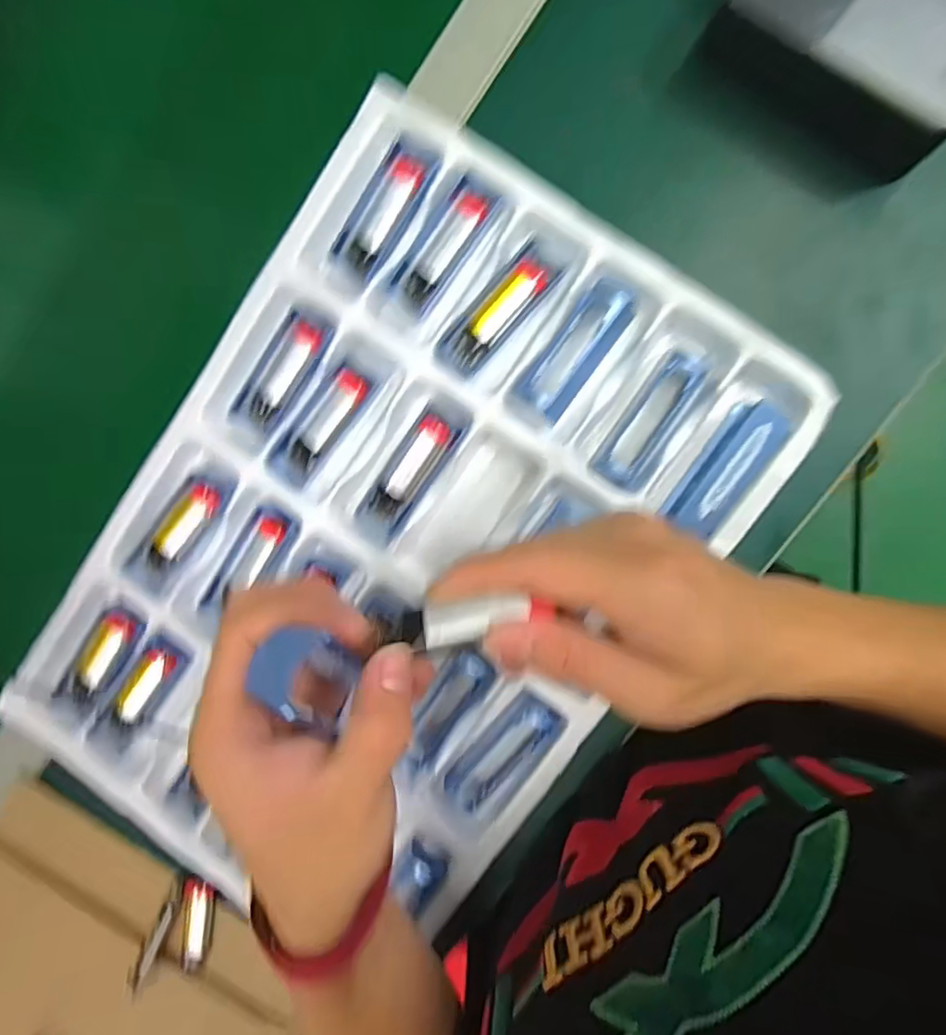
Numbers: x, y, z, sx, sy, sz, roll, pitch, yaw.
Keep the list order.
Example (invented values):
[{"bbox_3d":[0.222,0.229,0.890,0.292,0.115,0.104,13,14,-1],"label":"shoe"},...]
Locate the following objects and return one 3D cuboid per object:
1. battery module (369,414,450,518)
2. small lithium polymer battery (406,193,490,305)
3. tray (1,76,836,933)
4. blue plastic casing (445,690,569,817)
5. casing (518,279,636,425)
[{"bbox_3d":[-0.037,-0.029,0.357,0.018,0.009,0.066,34,98,3],"label":"battery module"},{"bbox_3d":[-0.016,-0.155,0.350,0.018,0.011,0.065,38,98,3],"label":"small lithium polymer battery"},{"bbox_3d":[-0.056,0.023,0.361,0.312,0.029,0.454,36,98,3],"label":"tray"},{"bbox_3d":[0.019,0.141,0.362,0.034,0.011,0.086,40,98,2],"label":"blue plastic casing"},{"bbox_3d":[0.057,-0.093,0.334,0.029,0.019,0.081,35,98,3],"label":"casing"}]

